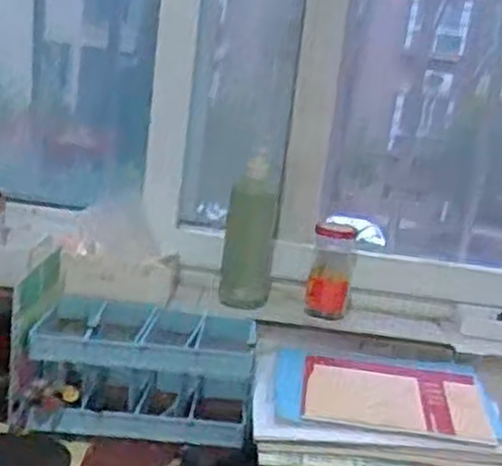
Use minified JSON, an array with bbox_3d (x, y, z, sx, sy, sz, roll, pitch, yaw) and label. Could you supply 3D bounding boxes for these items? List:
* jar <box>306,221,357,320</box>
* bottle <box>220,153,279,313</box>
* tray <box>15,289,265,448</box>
[{"bbox_3d":[0.110,0.049,1.073,0.059,0.121,0.047,9,15,5],"label":"jar"},{"bbox_3d":[0.000,-0.001,1.087,0.069,0.193,0.067,7,15,-2],"label":"bottle"},{"bbox_3d":[-0.128,0.163,0.928,0.265,0.120,0.130,9,15,7],"label":"tray"}]

